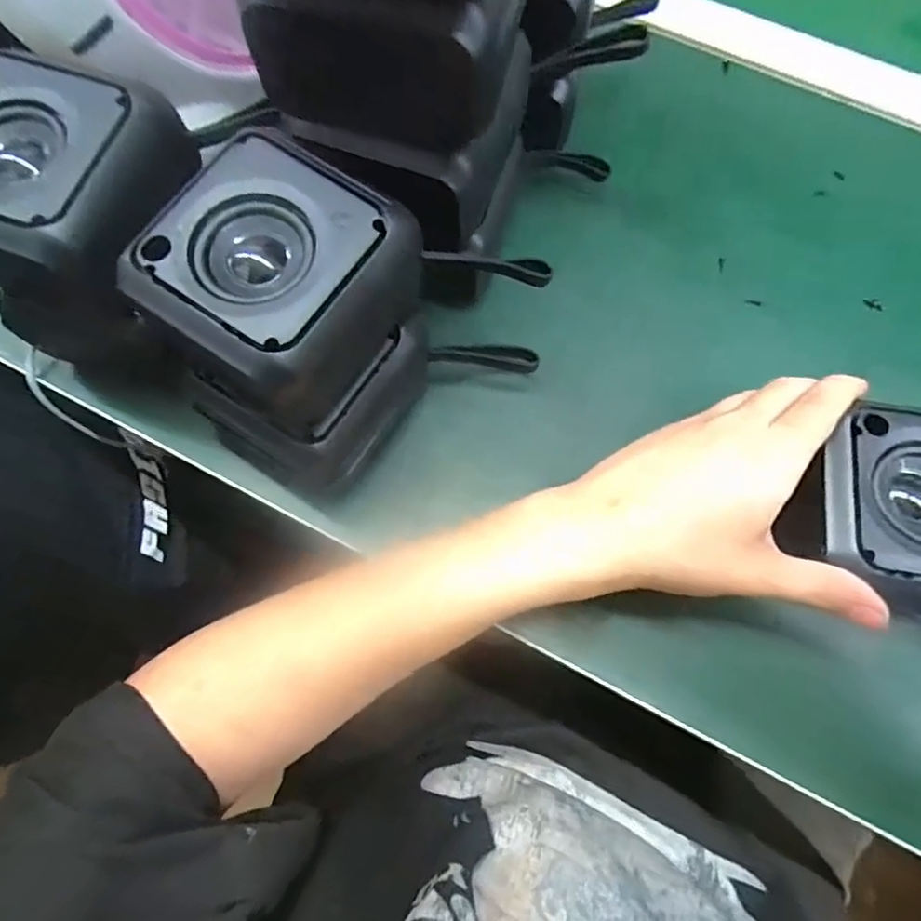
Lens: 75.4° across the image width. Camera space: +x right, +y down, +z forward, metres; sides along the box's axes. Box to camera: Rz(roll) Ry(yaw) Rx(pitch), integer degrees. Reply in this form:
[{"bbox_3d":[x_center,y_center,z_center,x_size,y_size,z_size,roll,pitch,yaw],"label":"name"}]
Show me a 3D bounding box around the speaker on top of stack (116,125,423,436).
[{"bbox_3d":[-0.073,-0.071,0.240,0.081,0.053,0.090,38,77,10],"label":"speaker on top of stack"}]

